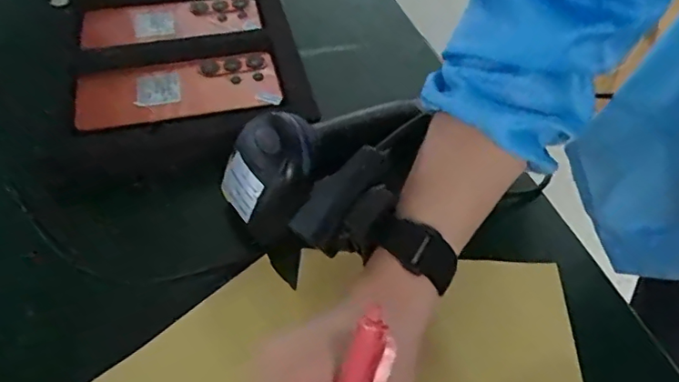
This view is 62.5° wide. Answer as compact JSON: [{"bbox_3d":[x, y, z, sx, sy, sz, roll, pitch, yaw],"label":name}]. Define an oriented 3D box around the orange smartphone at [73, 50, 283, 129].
[{"bbox_3d":[-0.141,-0.094,0.496,0.169,0.012,0.079,-8,51,-14],"label":"orange smartphone"}]

